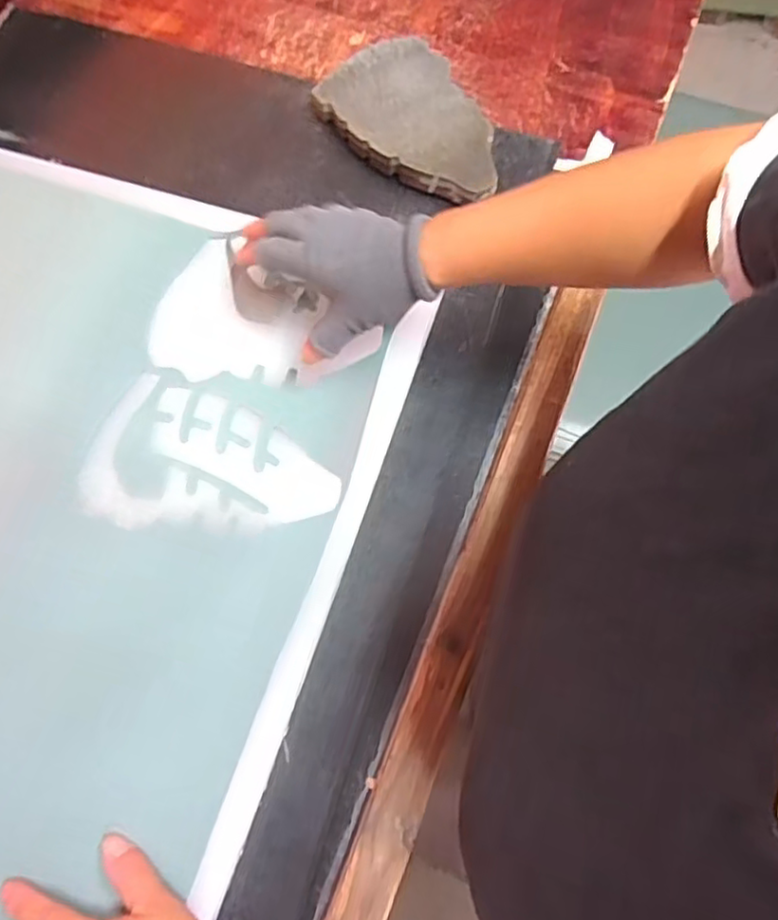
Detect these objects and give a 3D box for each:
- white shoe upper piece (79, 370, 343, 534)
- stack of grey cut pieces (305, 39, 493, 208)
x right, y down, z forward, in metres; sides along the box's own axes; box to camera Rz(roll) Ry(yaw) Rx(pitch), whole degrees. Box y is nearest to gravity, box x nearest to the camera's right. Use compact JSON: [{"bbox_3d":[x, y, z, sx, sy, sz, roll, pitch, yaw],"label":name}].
[{"bbox_3d":[-0.132,0.011,0.473,0.183,0.008,0.110,22,74,9],"label":"white shoe upper piece"},{"bbox_3d":[0.030,-0.303,0.585,0.125,0.033,0.188,-38,74,-10],"label":"stack of grey cut pieces"}]

